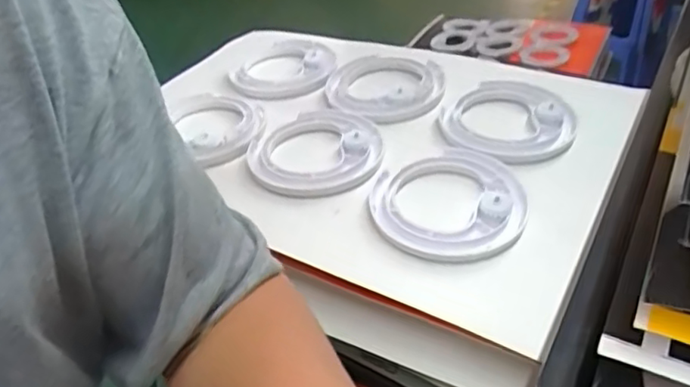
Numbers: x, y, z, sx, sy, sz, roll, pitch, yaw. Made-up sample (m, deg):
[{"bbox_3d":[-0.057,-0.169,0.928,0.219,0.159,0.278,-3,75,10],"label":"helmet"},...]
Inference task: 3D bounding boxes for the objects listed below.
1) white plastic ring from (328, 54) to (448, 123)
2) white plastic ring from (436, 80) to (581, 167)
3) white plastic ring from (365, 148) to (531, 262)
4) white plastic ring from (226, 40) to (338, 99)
[{"bbox_3d":[0.046,-0.124,0.674,0.128,0.017,0.149,3,38,12],"label":"white plastic ring"},{"bbox_3d":[0.163,-0.074,0.595,0.125,0.022,0.127,-4,37,3],"label":"white plastic ring"},{"bbox_3d":[0.091,0.006,0.520,0.129,0.019,0.132,-4,37,3],"label":"white plastic ring"},{"bbox_3d":[-0.076,-0.152,0.729,0.126,0.023,0.138,-4,37,3],"label":"white plastic ring"}]

